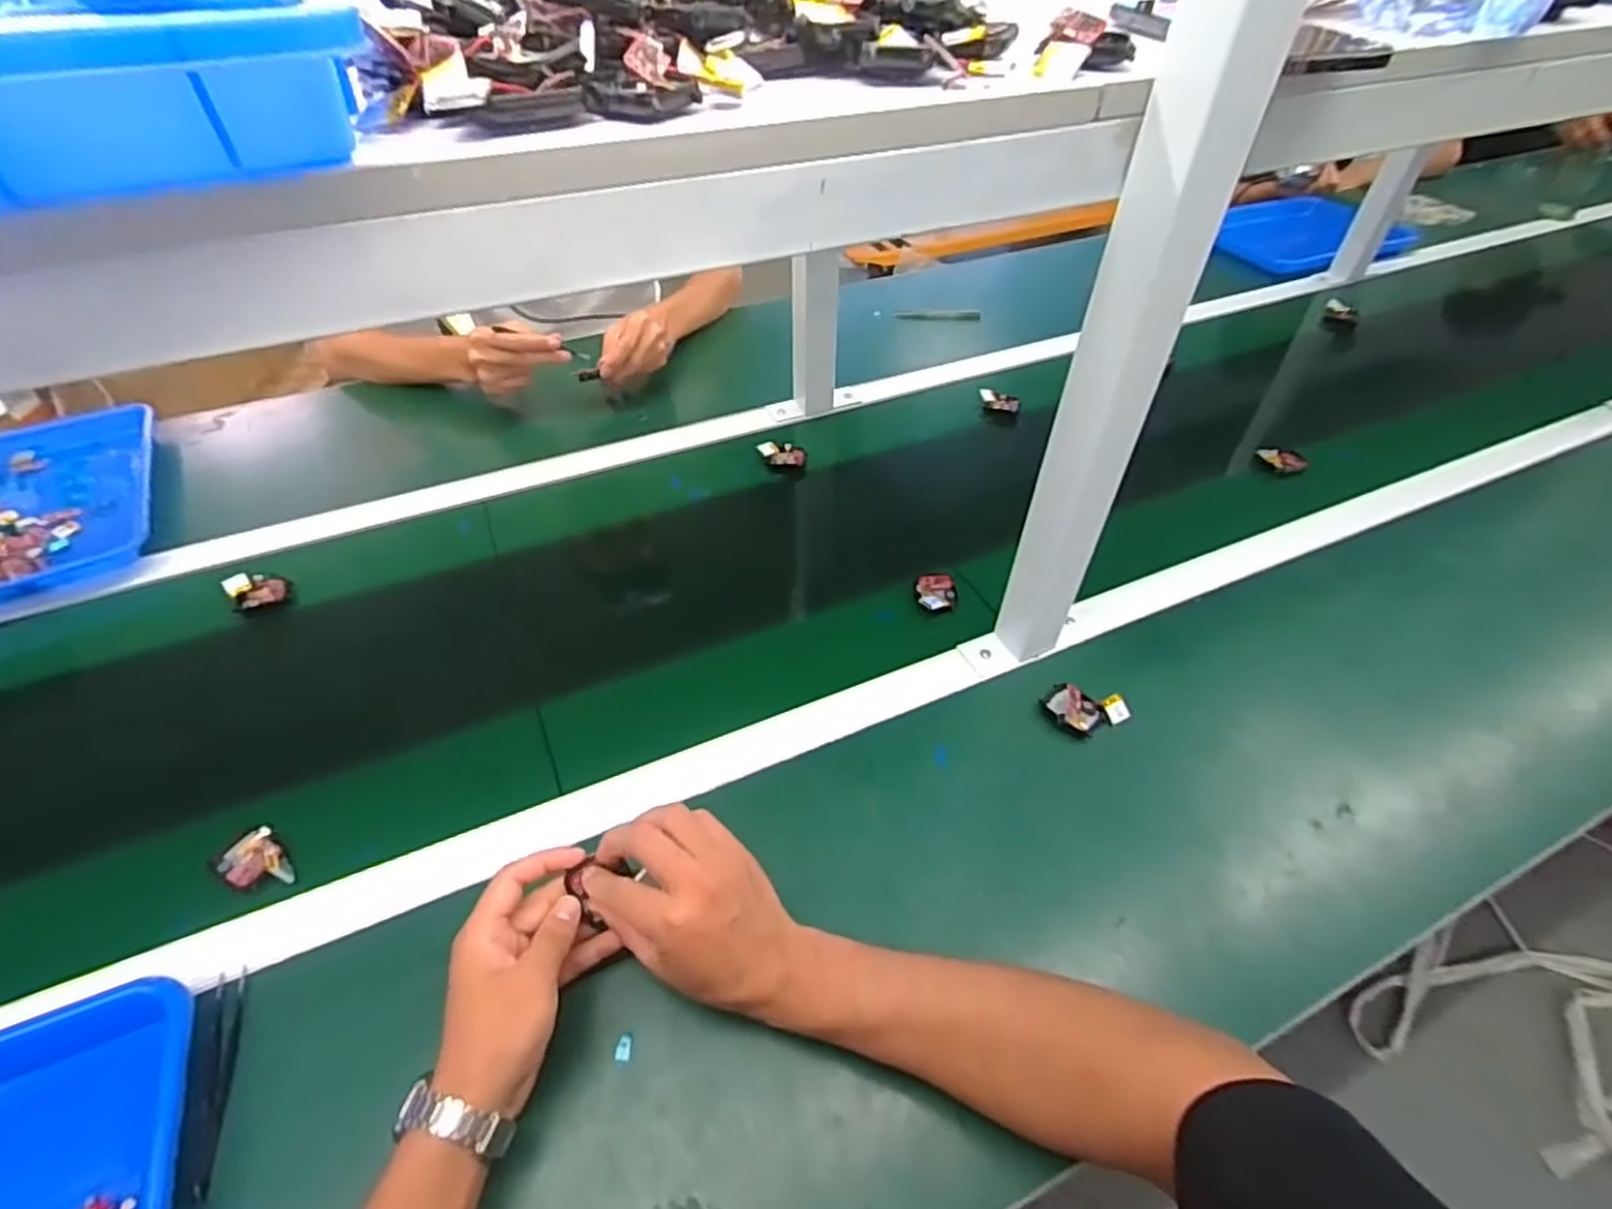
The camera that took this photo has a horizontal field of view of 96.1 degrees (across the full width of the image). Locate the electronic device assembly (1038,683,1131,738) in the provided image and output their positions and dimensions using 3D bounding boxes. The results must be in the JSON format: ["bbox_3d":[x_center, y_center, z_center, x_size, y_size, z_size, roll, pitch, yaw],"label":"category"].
[{"bbox_3d":[0.231,0.086,0.592,0.069,0.015,0.038,8,46,7],"label":"electronic device assembly"}]

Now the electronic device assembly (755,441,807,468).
[{"bbox_3d":[-0.027,-0.179,0.858,0.058,0.020,0.029,10,47,9],"label":"electronic device assembly"}]

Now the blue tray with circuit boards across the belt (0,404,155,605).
[{"bbox_3d":[-0.852,-0.102,0.780,0.259,0.042,0.351,-24,51,-22],"label":"blue tray with circuit boards across the belt"}]

